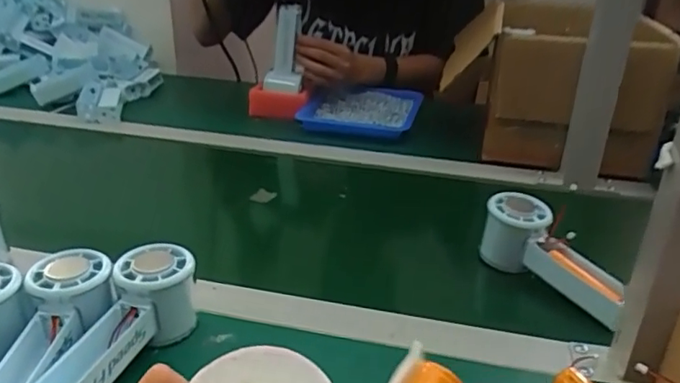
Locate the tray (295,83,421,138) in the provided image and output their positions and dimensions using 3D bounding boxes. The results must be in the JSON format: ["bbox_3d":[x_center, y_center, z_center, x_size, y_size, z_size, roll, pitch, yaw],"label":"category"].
[{"bbox_3d":[0.032,-0.136,0.911,0.177,0.032,0.202,7,25,10],"label":"tray"}]

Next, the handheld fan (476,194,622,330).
[{"bbox_3d":[0.195,0.066,0.517,0.049,0.061,0.145,-15,45,-34],"label":"handheld fan"}]

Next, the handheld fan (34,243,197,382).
[{"bbox_3d":[-0.155,0.097,0.386,0.065,0.054,0.147,9,25,14],"label":"handheld fan"}]

